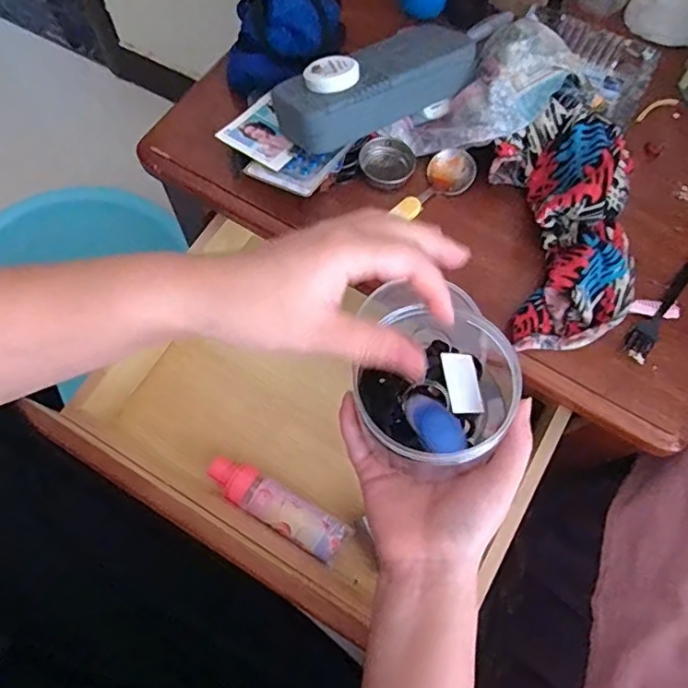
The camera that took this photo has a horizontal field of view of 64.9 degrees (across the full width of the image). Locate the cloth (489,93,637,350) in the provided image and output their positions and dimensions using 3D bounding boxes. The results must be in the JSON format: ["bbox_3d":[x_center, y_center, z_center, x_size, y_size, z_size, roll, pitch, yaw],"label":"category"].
[{"bbox_3d":[0.171,-0.092,0.412,0.101,0.069,0.192,0,83,-3],"label":"cloth"}]

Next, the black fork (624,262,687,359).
[{"bbox_3d":[0.246,-0.030,0.416,0.020,0.006,0.100,35,72,10],"label":"black fork"}]

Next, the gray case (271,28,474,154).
[{"bbox_3d":[0.022,-0.201,0.411,0.154,0.034,0.068,-31,74,-13],"label":"gray case"}]

